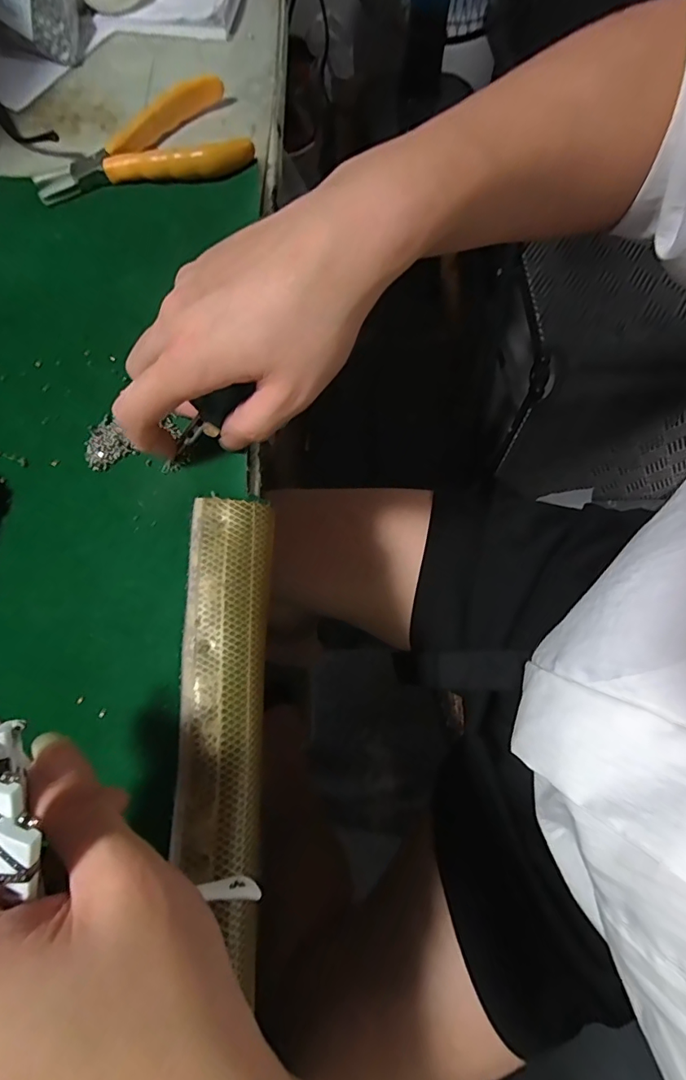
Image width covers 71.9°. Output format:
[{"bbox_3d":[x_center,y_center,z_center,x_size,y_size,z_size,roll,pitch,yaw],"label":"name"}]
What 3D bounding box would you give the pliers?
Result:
[{"bbox_3d":[-0.137,-0.262,0.319,0.138,0.017,0.072,-22,73,-5],"label":"pliers"}]

